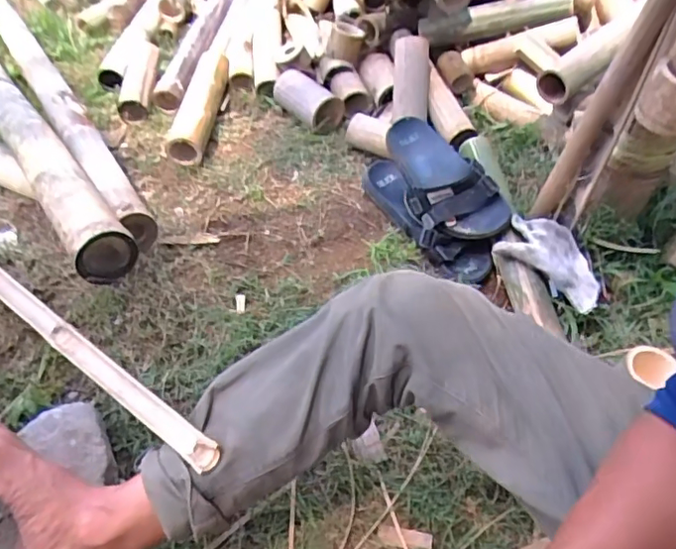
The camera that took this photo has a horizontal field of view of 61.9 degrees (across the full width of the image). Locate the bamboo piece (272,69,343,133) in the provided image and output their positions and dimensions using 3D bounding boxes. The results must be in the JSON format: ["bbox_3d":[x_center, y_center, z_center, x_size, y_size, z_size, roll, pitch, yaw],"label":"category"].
[{"bbox_3d":[-0.058,-0.349,1.130,0.082,0.078,0.161,-26,47,-20],"label":"bamboo piece"}]

